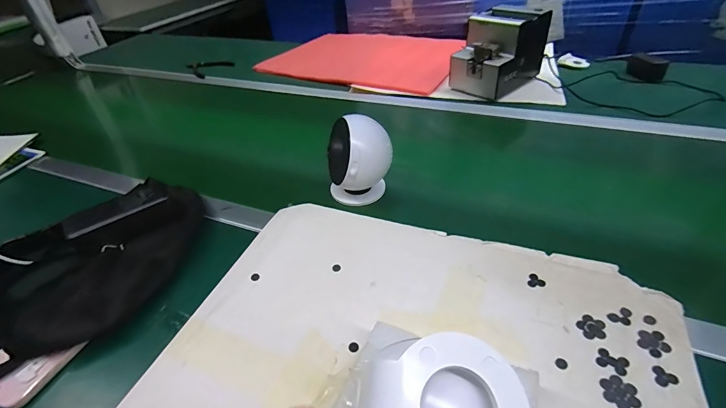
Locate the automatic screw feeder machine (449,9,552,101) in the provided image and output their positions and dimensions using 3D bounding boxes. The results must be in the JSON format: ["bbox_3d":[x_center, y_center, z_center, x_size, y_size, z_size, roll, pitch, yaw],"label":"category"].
[{"bbox_3d":[0.306,-0.343,0.805,0.195,0.144,0.129,-33,46,-29],"label":"automatic screw feeder machine"}]

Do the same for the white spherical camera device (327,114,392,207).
[{"bbox_3d":[-0.005,-0.062,0.520,0.090,0.116,0.080,-6,39,0],"label":"white spherical camera device"}]

